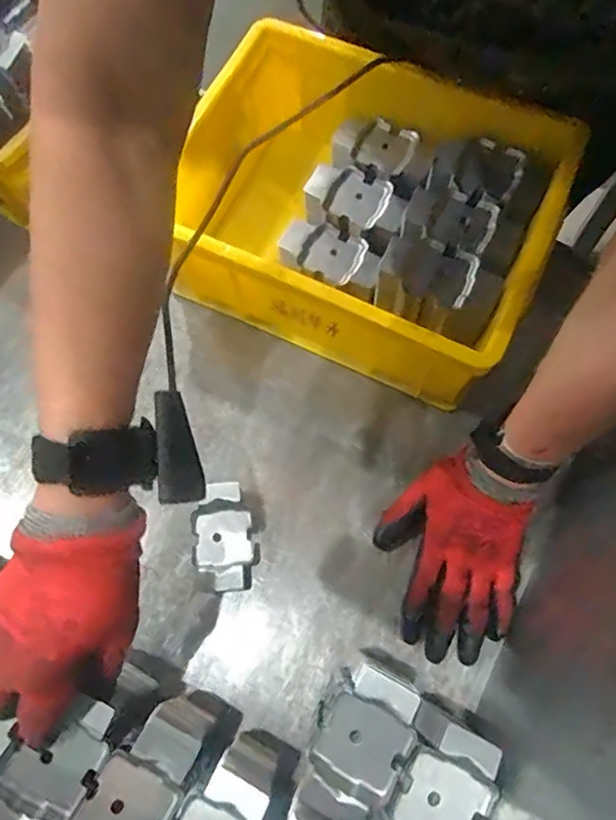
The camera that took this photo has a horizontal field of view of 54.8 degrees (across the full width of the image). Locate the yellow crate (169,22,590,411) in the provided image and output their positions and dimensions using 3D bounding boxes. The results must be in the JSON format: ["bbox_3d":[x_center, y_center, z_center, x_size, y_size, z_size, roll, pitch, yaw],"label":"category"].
[{"bbox_3d":[0.056,-0.188,0.577,0.319,0.135,0.262,23,73,9],"label":"yellow crate"}]

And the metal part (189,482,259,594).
[{"bbox_3d":[-0.074,0.113,0.524,0.054,0.027,0.090,-7,70,-1],"label":"metal part"}]

